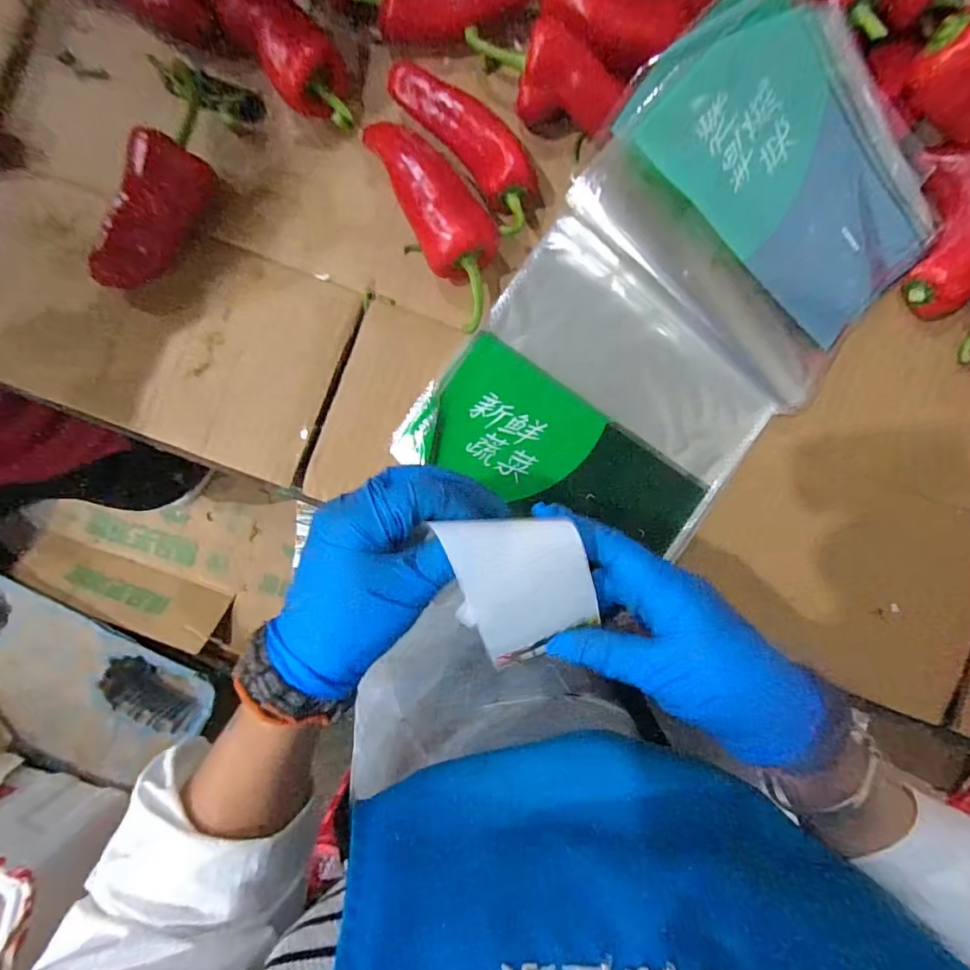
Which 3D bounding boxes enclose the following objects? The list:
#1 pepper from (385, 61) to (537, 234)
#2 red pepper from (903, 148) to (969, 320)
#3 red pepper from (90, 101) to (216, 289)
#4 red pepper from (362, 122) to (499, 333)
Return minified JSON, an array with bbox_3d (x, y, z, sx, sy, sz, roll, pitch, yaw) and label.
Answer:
[{"bbox_3d":[-0.009,-0.228,0.342,0.041,0.035,0.133,-37,90,1],"label":"pepper"},{"bbox_3d":[0.313,-0.167,0.343,0.049,0.032,0.098,2,91,0],"label":"red pepper"},{"bbox_3d":[-0.221,-0.185,0.341,0.046,0.043,0.124,34,91,0],"label":"red pepper"},{"bbox_3d":[-0.027,-0.177,0.337,0.048,0.044,0.140,-30,91,1],"label":"red pepper"}]

